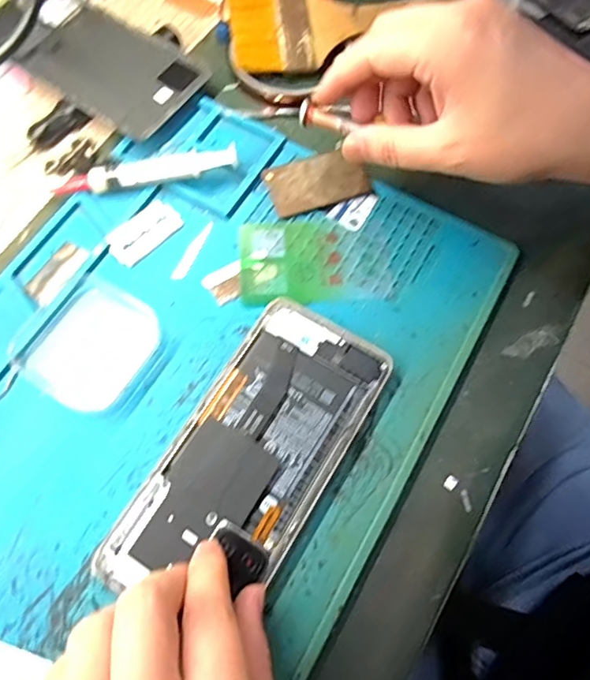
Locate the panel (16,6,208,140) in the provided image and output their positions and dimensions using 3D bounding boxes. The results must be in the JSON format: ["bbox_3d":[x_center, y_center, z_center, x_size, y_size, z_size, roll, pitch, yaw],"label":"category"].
[{"bbox_3d":[-0.125,-0.182,0.354,0.124,0.006,0.069,33,71,11],"label":"panel"}]

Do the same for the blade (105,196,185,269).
[{"bbox_3d":[-0.090,-0.064,0.316,0.025,0.004,0.045,42,74,14],"label":"blade"}]

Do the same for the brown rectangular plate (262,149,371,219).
[{"bbox_3d":[0.014,-0.098,0.326,0.059,0.007,0.034,-17,70,-7],"label":"brown rectangular plate"}]

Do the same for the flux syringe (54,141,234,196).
[{"bbox_3d":[-0.089,-0.100,0.321,0.107,0.015,0.015,-9,69,-4],"label":"flux syringe"}]

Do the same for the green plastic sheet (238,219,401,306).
[{"bbox_3d":[0.013,-0.046,0.308,0.087,0.004,0.053,-4,68,-2],"label":"green plastic sheet"}]

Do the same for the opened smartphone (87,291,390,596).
[{"bbox_3d":[-0.019,0.055,0.260,0.074,0.004,0.156,29,71,11],"label":"opened smartphone"}]

